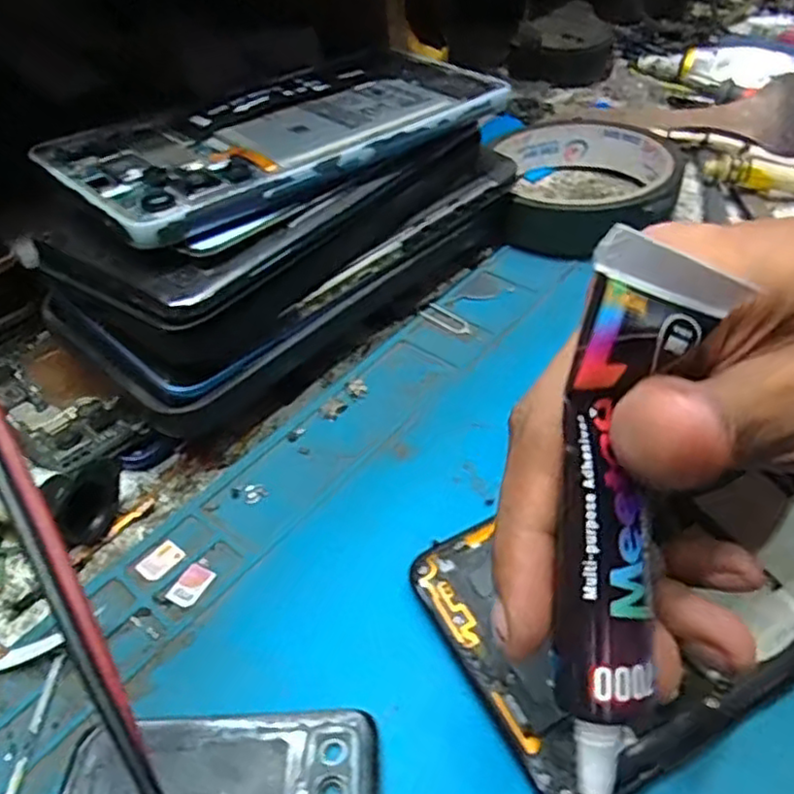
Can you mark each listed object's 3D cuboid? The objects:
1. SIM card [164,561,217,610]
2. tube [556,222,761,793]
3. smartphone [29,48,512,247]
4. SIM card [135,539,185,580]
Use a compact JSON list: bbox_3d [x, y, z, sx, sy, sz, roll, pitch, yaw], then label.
[{"bbox_3d":[-0.060,0.054,0.196,0.009,0.004,0.013,23,51,19],"label":"SIM card"},{"bbox_3d":[0.041,0.020,0.118,0.023,0.016,0.091,7,87,14],"label":"tube"},{"bbox_3d":[-0.034,-0.096,0.233,0.156,0.015,0.076,-34,53,-25],"label":"smartphone"},{"bbox_3d":[-0.071,0.049,0.202,0.010,0.004,0.012,27,52,26],"label":"SIM card"}]

